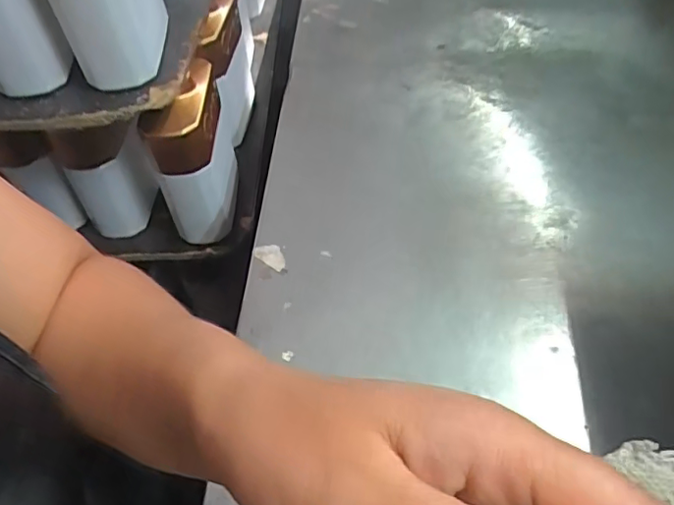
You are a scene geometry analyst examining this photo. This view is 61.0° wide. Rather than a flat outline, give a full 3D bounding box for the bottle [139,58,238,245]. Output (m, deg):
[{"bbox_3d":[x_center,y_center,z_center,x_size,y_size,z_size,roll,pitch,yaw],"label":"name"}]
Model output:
[{"bbox_3d":[-0.128,-0.087,0.514,0.058,0.145,0.104,-5,50,0],"label":"bottle"}]

